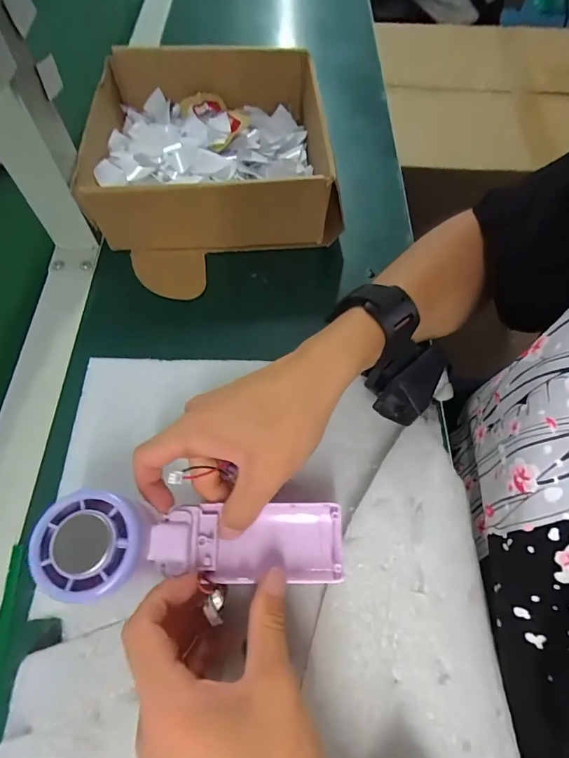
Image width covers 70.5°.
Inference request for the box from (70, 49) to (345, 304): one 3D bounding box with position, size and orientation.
[{"bbox_3d":[-0.072,-0.230,0.393,0.218,0.082,0.220,-6,68,-5],"label":"box"}]

